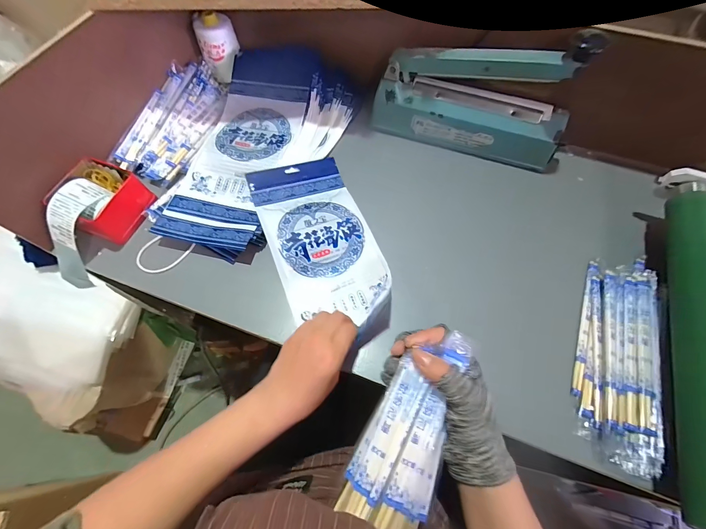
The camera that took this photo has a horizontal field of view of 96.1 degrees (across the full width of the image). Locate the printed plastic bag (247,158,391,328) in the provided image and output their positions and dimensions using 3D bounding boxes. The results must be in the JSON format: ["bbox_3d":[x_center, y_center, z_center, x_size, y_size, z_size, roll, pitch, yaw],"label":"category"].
[{"bbox_3d":[-0.049,-0.043,0.471,0.145,0.029,0.267,-20,66,-10],"label":"printed plastic bag"}]

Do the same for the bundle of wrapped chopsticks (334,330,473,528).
[{"bbox_3d":[0.056,0.152,0.294,0.077,0.022,0.185,22,88,10],"label":"bundle of wrapped chopsticks"}]

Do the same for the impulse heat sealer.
[{"bbox_3d":[0.188,-0.261,0.492,0.301,0.163,0.064,19,66,9],"label":"impulse heat sealer"}]

